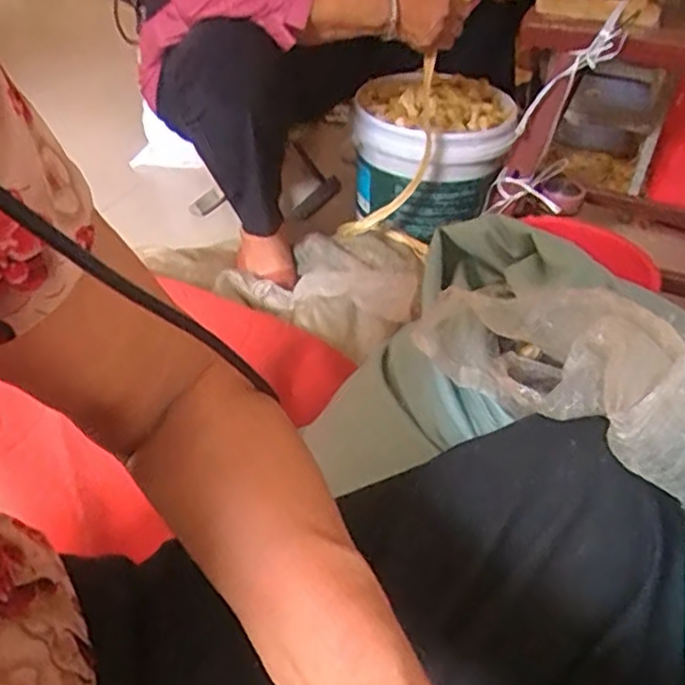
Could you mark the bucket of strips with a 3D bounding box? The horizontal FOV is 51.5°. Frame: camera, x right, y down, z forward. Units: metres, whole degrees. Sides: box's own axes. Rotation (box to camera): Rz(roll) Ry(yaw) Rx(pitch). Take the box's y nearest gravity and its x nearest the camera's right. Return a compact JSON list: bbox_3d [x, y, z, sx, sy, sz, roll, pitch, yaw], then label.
[{"bbox_3d":[0.136,-0.298,1.129,0.232,0.182,0.216,1,41,-1],"label":"bucket of strips"}]

